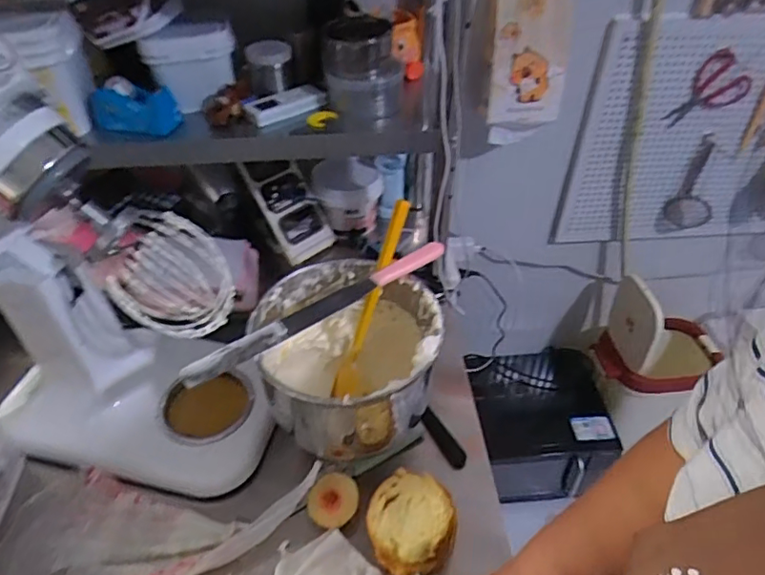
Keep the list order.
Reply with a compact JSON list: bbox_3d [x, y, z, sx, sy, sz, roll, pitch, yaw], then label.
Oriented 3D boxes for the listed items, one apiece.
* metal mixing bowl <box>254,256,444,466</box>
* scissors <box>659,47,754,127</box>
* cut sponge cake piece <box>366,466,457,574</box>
[{"bbox_3d":[-0.041,0.097,0.702,0.213,0.164,0.213,0,42,0],"label":"metal mixing bowl"},{"bbox_3d":[0.625,-0.379,1.054,0.153,0.136,0.008,-5,43,-5],"label":"scissors"},{"bbox_3d":[0.030,0.272,0.647,0.094,0.065,0.096,0,42,0],"label":"cut sponge cake piece"}]

